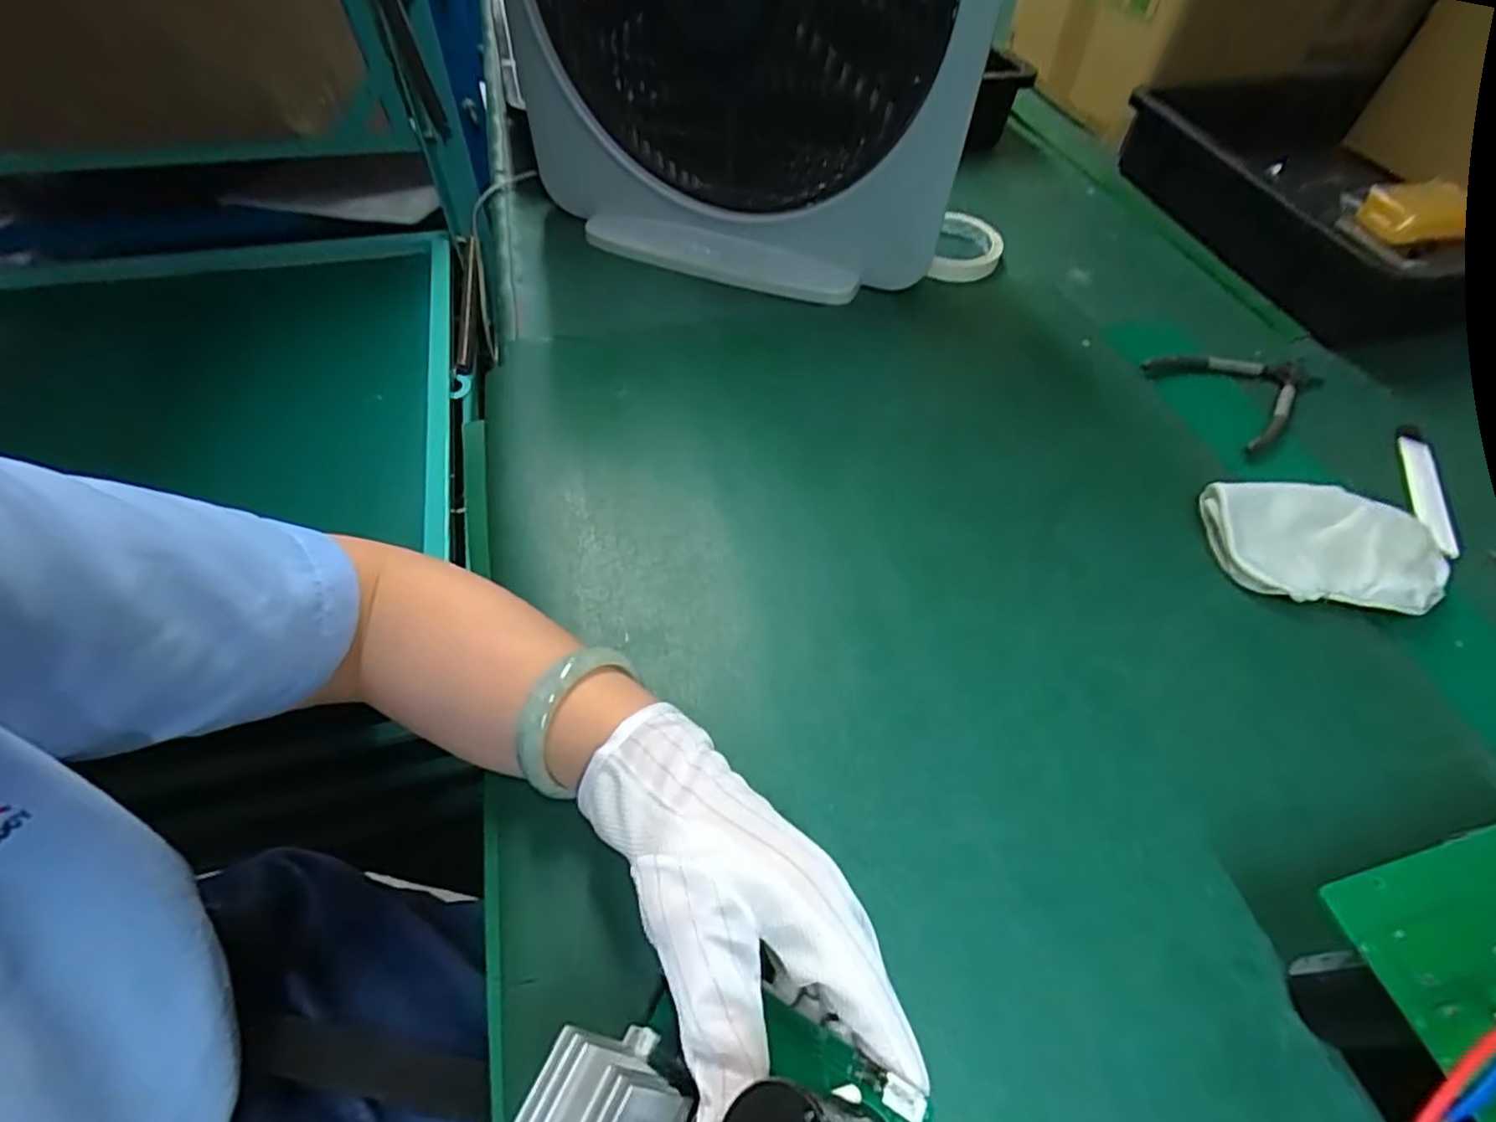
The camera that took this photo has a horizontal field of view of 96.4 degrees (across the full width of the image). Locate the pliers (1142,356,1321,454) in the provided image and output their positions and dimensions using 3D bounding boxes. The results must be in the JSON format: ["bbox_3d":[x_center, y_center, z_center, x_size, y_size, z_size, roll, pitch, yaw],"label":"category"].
[{"bbox_3d":[0.404,-0.144,0.541,0.135,0.010,0.106,-23,58,-19],"label":"pliers"}]

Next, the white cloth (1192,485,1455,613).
[{"bbox_3d":[0.366,-0.010,0.429,0.127,0.024,0.086,8,53,3],"label":"white cloth"}]

